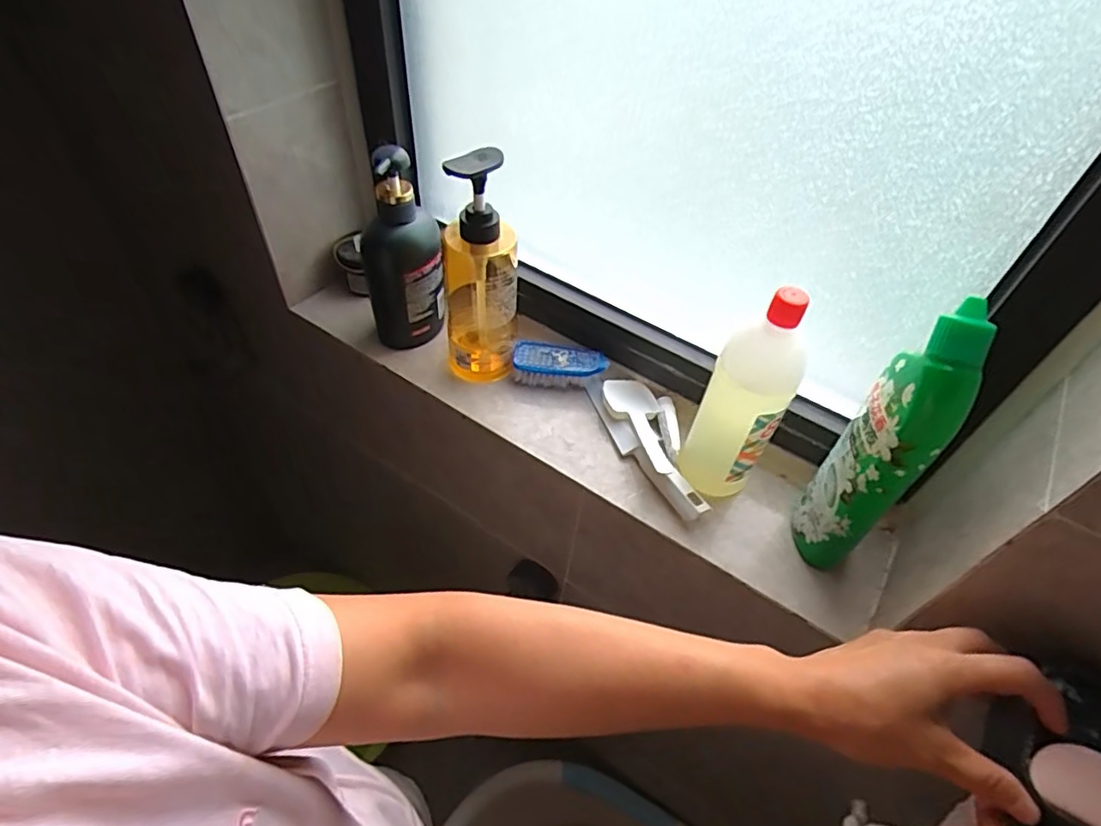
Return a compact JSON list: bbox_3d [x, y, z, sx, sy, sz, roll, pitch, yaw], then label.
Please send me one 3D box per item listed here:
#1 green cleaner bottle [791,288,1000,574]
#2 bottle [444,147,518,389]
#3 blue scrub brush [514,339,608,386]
[{"bbox_3d":[0.238,0.029,0.433,0.051,0.227,0.068,28,53,18],"label":"green cleaner bottle"},{"bbox_3d":[-0.066,-0.137,0.558,0.067,0.215,0.084,-1,50,-5],"label":"bottle"},{"bbox_3d":[0.010,-0.051,0.615,0.092,0.027,0.038,6,50,1],"label":"blue scrub brush"}]

